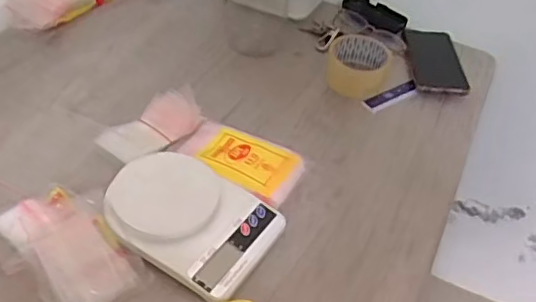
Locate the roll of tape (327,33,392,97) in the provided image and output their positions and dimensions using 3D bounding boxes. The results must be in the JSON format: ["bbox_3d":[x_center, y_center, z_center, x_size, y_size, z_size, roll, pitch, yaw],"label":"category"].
[{"bbox_3d":[0.129,-0.123,0.806,0.086,0.054,0.086,10,44,3],"label":"roll of tape"}]

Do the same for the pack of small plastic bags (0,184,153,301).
[{"bbox_3d":[-0.210,0.092,0.569,0.179,0.026,0.096,36,51,27],"label":"pack of small plastic bags"}]

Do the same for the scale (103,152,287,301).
[{"bbox_3d":[-0.081,0.067,0.592,0.171,0.031,0.127,25,47,18],"label":"scale"}]

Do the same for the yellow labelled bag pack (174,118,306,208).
[{"bbox_3d":[-0.032,0.006,0.674,0.142,0.016,0.084,24,47,17],"label":"yellow labelled bag pack"}]

